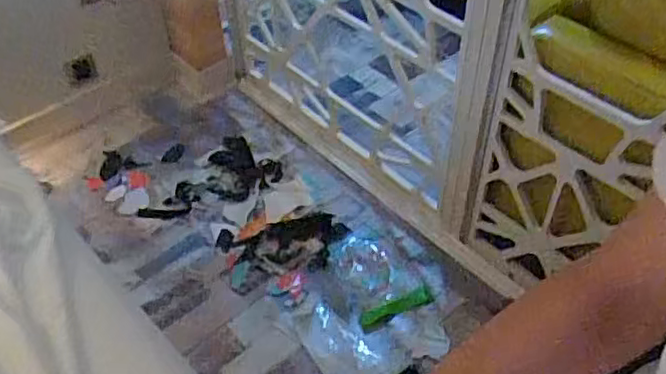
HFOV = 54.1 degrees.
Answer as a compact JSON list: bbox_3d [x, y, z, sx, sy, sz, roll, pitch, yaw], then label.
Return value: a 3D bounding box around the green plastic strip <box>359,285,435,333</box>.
[{"bbox_3d":[0.154,0.293,1.574,0.191,0.019,0.048,-19,48,-20],"label":"green plastic strip"}]

